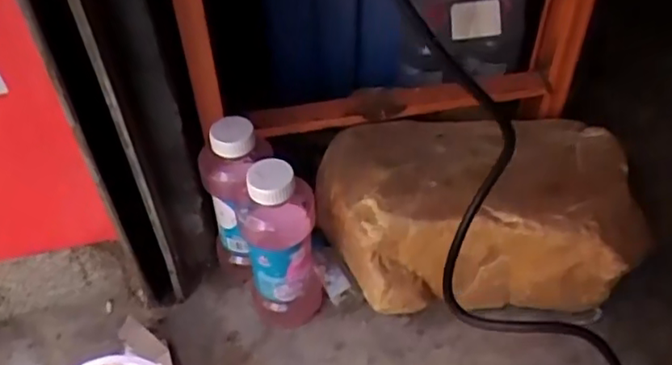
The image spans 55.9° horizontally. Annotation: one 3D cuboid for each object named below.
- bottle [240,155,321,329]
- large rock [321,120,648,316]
[{"bbox_3d":[-0.054,0.062,0.618,0.072,0.195,0.056,-9,45,-5],"label":"bottle"},{"bbox_3d":[0.139,0.037,0.666,0.299,0.138,0.198,-3,44,1],"label":"large rock"}]

